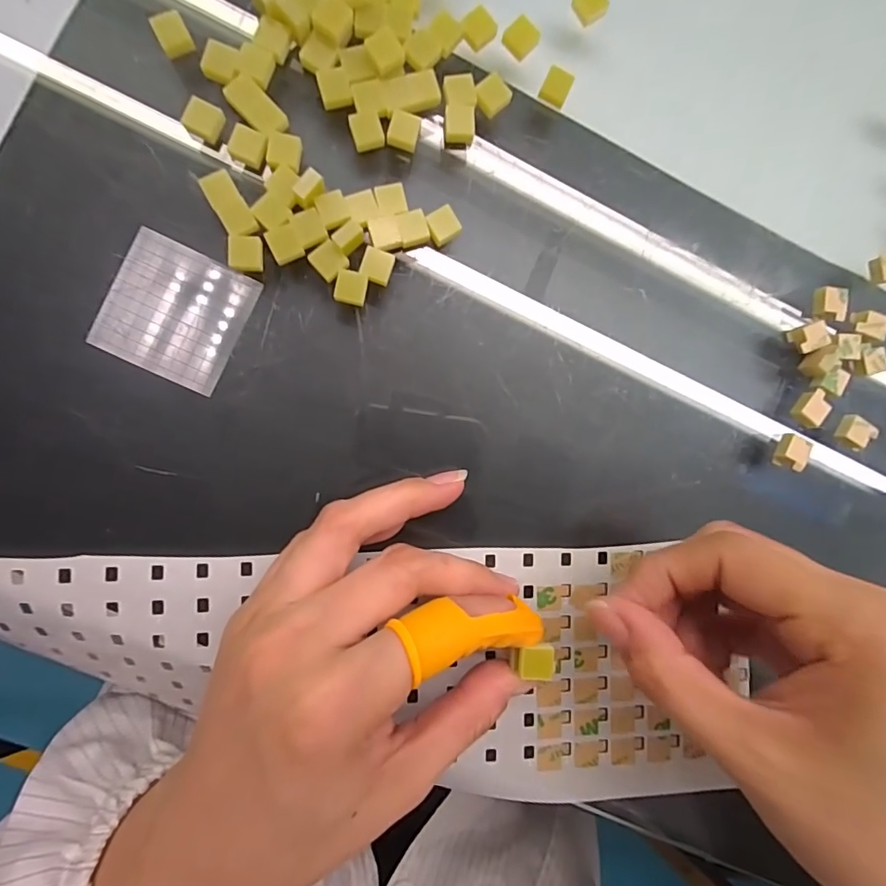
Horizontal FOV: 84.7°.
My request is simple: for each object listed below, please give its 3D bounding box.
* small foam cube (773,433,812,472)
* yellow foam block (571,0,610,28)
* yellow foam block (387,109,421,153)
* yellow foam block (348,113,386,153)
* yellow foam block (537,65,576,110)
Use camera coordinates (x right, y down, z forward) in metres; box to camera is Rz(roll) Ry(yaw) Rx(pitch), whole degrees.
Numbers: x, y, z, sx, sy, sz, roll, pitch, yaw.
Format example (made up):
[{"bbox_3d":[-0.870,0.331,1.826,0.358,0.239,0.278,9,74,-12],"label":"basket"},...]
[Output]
[{"bbox_3d":[0.137,0.004,0.191,0.010,0.007,0.013,18,88,-7],"label":"small foam cube"},{"bbox_3d":[0.055,-0.163,0.181,0.011,0.005,0.011,-39,94,-5],"label":"yellow foam block"},{"bbox_3d":[-0.014,-0.112,0.174,0.010,0.005,0.012,15,88,-7],"label":"yellow foam block"},{"bbox_3d":[-0.027,-0.111,0.173,0.011,0.004,0.011,-16,92,-7],"label":"yellow foam block"},{"bbox_3d":[0.042,-0.131,0.179,0.010,0.005,0.010,23,87,-6],"label":"yellow foam block"}]

